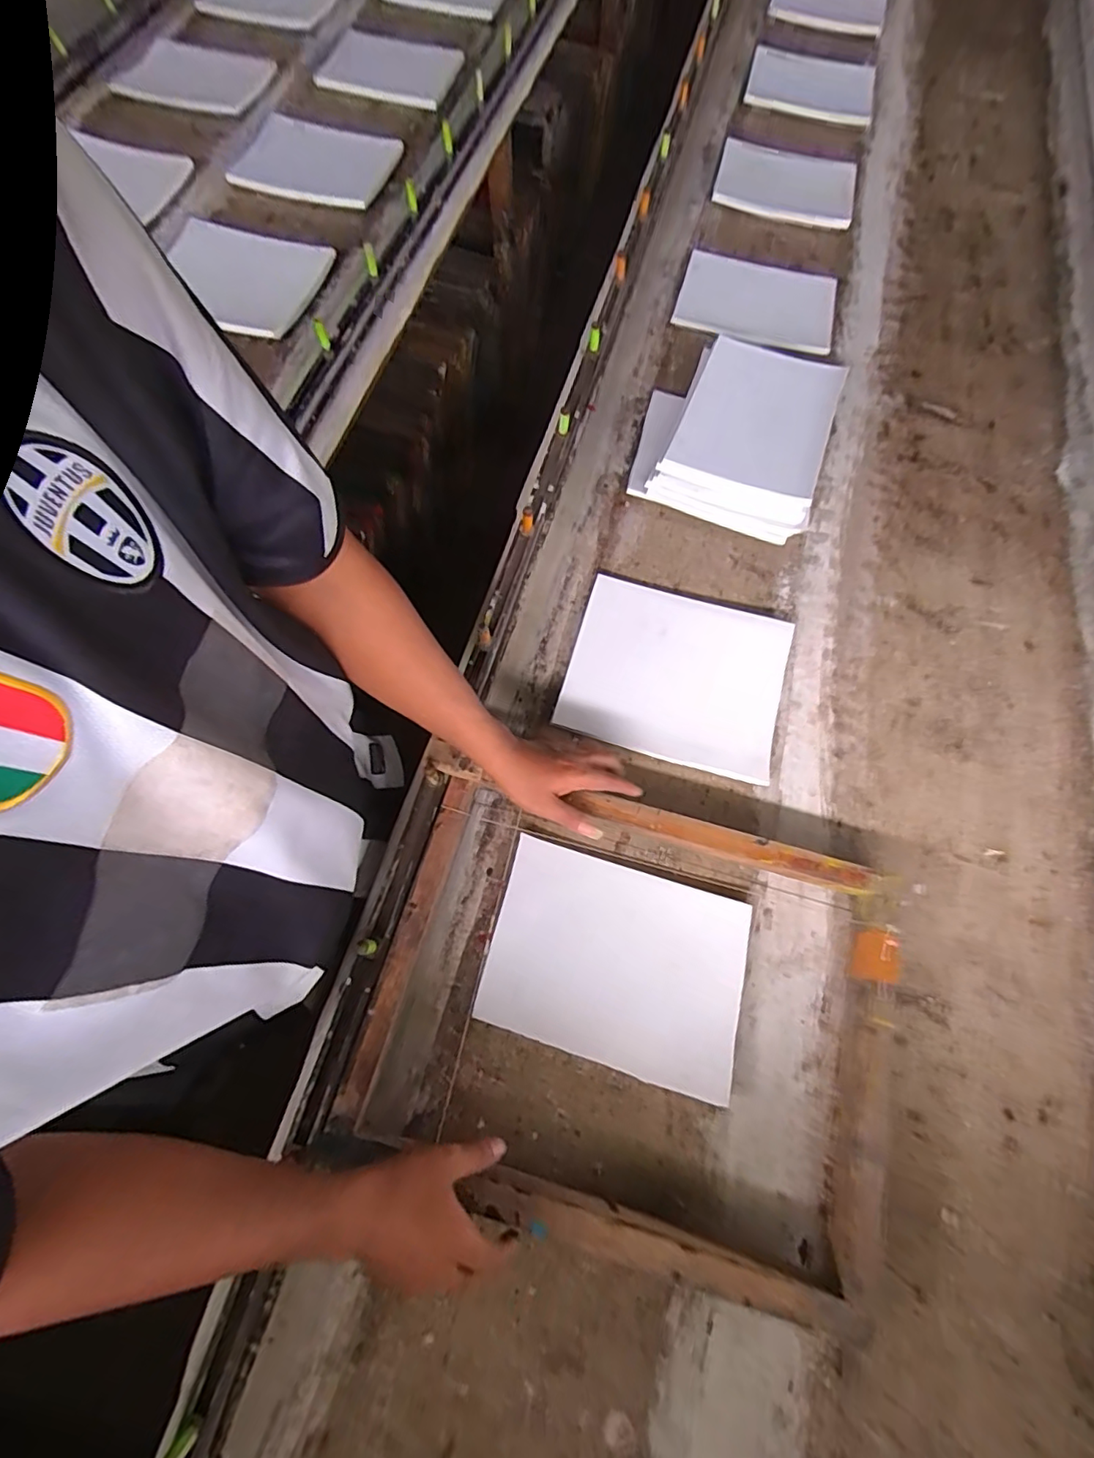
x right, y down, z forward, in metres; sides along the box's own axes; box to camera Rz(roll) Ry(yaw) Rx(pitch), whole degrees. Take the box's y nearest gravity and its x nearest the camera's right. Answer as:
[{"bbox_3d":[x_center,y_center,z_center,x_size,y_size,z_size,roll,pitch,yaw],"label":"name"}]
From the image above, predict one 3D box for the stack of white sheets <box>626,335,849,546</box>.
[{"bbox_3d":[0.279,-0.448,0.834,0.258,0.098,0.294,15,68,4],"label":"stack of white sheets"}]

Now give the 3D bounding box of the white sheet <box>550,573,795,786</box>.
[{"bbox_3d":[0.170,-0.074,0.735,0.273,0.013,0.236,16,73,7],"label":"white sheet"}]

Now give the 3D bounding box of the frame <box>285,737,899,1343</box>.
[{"bbox_3d":[0.076,0.274,0.554,0.517,0.060,0.400,16,68,5],"label":"frame"}]

